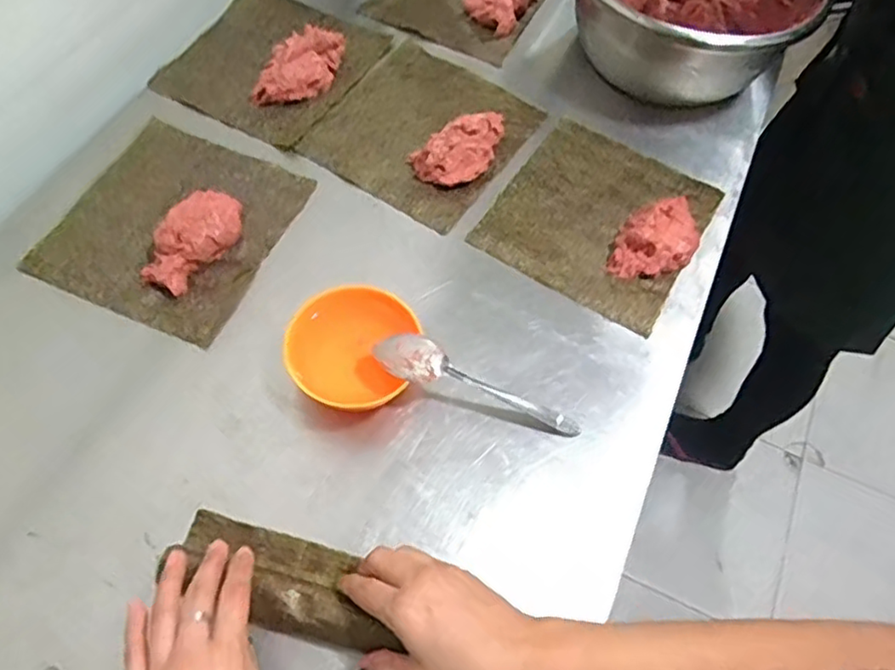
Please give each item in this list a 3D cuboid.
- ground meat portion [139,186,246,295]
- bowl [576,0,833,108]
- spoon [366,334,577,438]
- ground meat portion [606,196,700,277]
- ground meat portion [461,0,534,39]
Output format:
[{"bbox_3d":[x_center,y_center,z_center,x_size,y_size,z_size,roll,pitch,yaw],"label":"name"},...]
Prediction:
[{"bbox_3d":[-0.224,-0.088,0.587,0.064,0.037,0.104,15,60,5],"label":"ground meat portion"},{"bbox_3d":[0.260,-0.361,0.733,0.257,0.124,0.259,2,60,-3],"label":"bowl"},{"bbox_3d":[0.025,0.043,0.524,0.172,0.021,0.039,26,60,-9],"label":"spoon"},{"bbox_3d":[0.195,-0.089,0.618,0.069,0.037,0.090,28,62,12],"label":"ground meat portion"},{"bbox_3d":[0.061,-0.402,0.791,0.077,0.035,0.100,11,60,2],"label":"ground meat portion"}]

